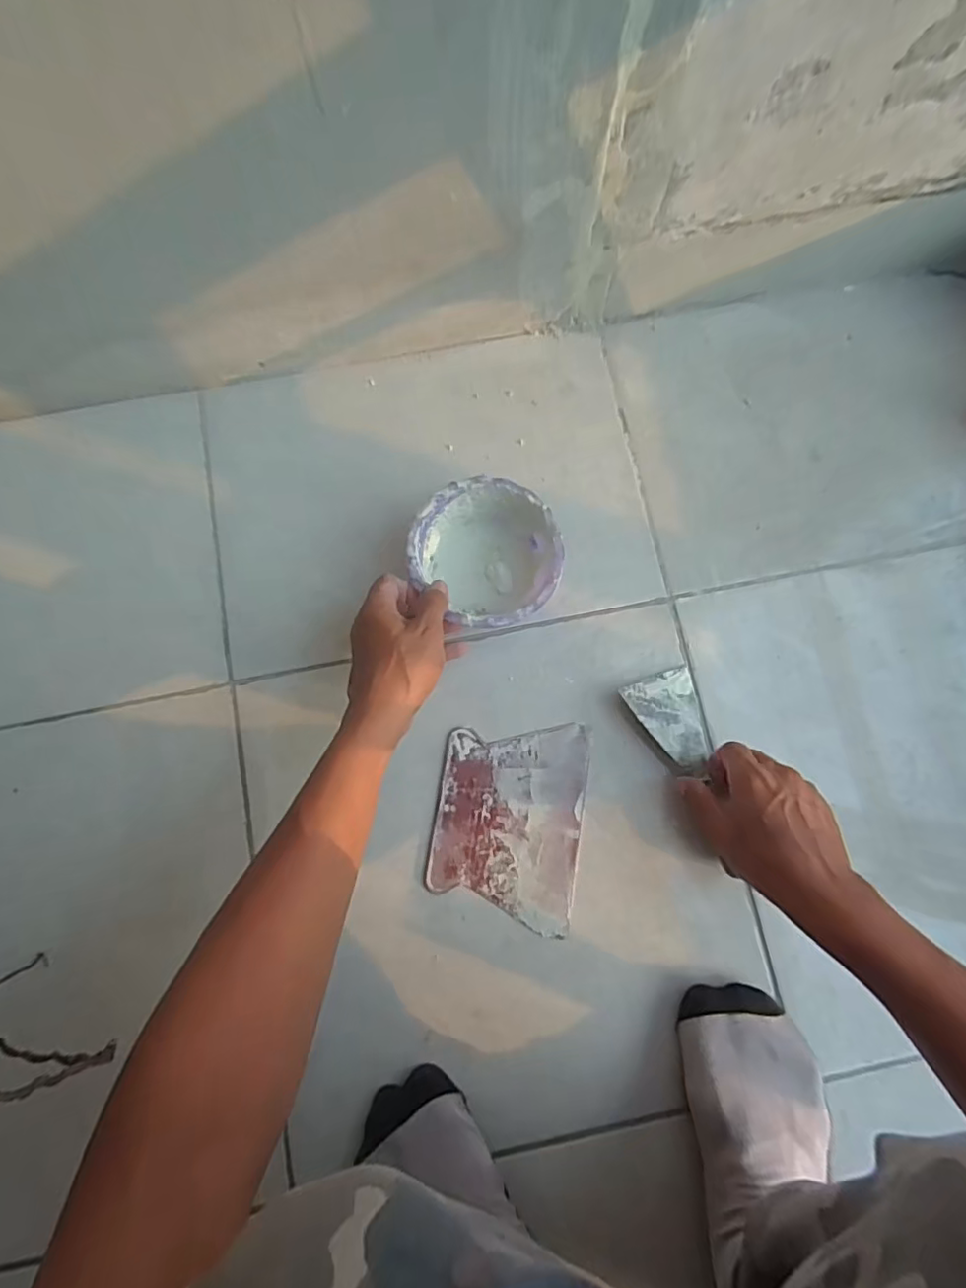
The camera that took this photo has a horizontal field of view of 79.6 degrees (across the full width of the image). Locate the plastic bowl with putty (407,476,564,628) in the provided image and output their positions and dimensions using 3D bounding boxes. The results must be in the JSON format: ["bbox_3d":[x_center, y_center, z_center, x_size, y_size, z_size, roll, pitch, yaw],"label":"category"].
[{"bbox_3d":[0.003,-0.074,0.500,0.119,0.049,0.125,0,80,-1],"label":"plastic bowl with putty"}]

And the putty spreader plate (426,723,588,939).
[{"bbox_3d":[0.022,0.149,0.495,0.122,0.004,0.162,9,80,1],"label":"putty spreader plate"}]

